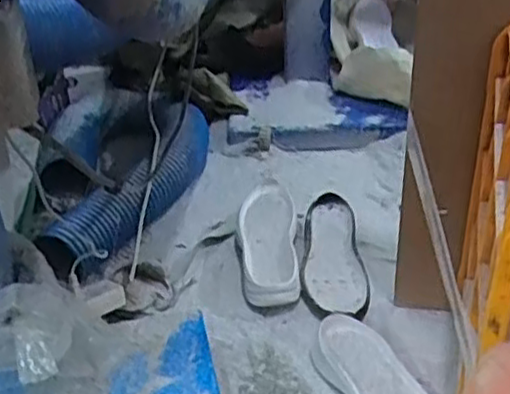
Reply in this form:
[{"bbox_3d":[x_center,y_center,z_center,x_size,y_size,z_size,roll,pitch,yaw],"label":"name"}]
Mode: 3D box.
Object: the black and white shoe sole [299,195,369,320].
[{"bbox_3d":[0.128,0.097,1.179,0.104,0.037,0.290,-1,34,2],"label":"black and white shoe sole"}]

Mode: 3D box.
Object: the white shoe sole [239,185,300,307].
[{"bbox_3d":[0.021,0.078,1.194,0.098,0.055,0.259,-2,34,1],"label":"white shoe sole"}]

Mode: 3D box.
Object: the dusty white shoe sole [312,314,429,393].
[{"bbox_3d":[0.168,0.253,0.952,0.107,0.034,0.251,-16,36,-18],"label":"dusty white shoe sole"}]

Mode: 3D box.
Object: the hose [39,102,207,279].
[{"bbox_3d":[-0.204,-0.026,1.288,0.100,0.127,0.498,12,37,21],"label":"hose"}]

